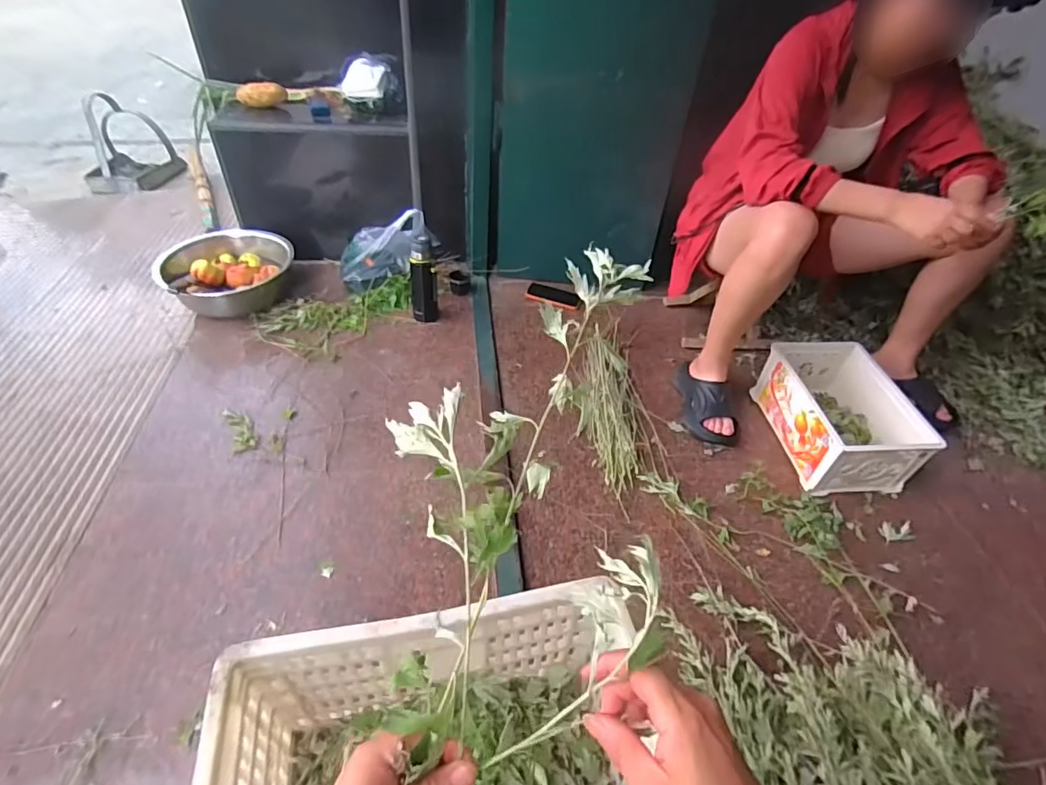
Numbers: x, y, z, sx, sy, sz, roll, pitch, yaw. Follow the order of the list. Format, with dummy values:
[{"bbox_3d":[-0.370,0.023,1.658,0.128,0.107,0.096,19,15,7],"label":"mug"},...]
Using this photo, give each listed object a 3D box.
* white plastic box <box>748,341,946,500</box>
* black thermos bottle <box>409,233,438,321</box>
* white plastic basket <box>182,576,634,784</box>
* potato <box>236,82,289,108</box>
[{"bbox_3d":[0.714,0.040,1.214,0.230,0.166,0.338,-1,44,-7],"label":"white plastic box"},{"bbox_3d":[-0.271,-0.303,1.430,0.077,0.253,0.069,-7,45,-13],"label":"black thermos bottle"},{"bbox_3d":[-0.092,0.430,0.580,0.410,0.269,0.289,-8,44,-8],"label":"white plastic basket"},{"bbox_3d":[-0.759,-0.867,1.546,0.132,0.068,0.058,-16,47,-21],"label":"potato"}]

